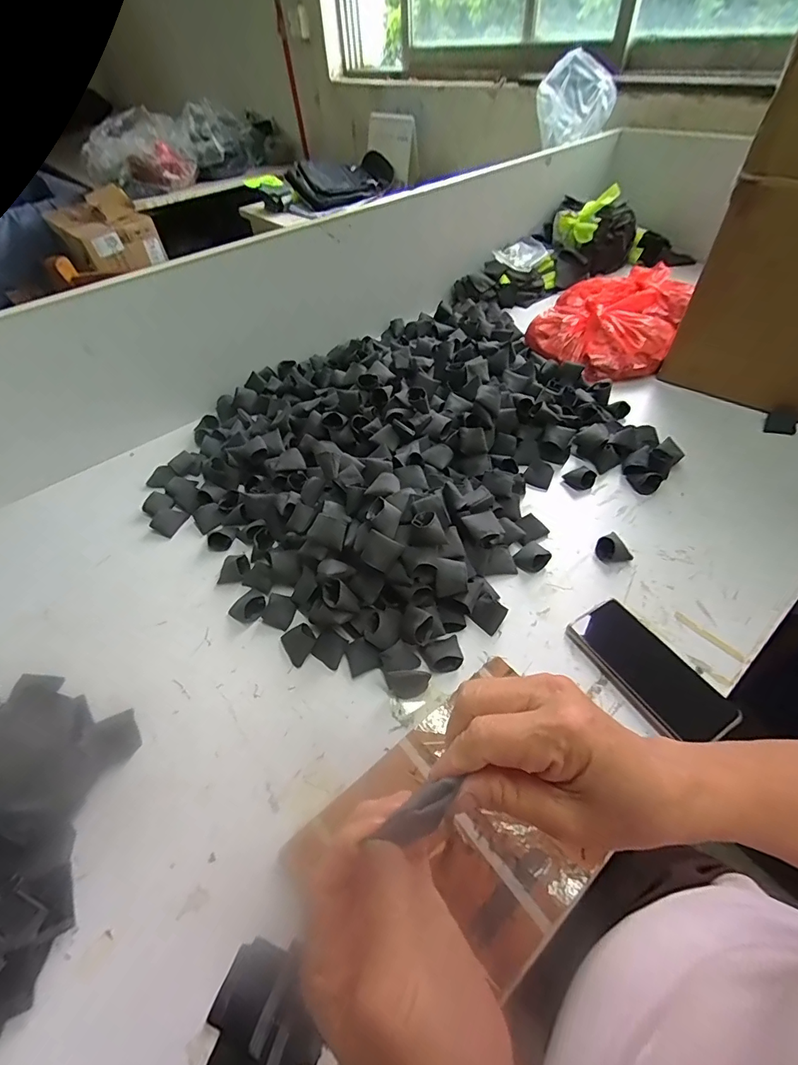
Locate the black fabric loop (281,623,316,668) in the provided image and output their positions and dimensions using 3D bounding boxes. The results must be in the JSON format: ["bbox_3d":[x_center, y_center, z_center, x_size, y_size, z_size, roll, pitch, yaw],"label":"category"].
[{"bbox_3d":[-0.114,0.126,0.510,0.036,0.018,0.040,-34,55,-22],"label":"black fabric loop"}]

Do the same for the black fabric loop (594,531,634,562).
[{"bbox_3d":[0.276,0.017,0.567,0.043,0.026,0.037,-4,50,1],"label":"black fabric loop"}]

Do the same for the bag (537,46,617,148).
[{"bbox_3d":[0.408,-0.999,1.027,0.089,0.169,0.206,-16,50,-9],"label":"bag"}]

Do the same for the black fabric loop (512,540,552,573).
[{"bbox_3d":[0.171,0.031,0.567,0.040,0.021,0.037,-29,54,-19],"label":"black fabric loop"}]

